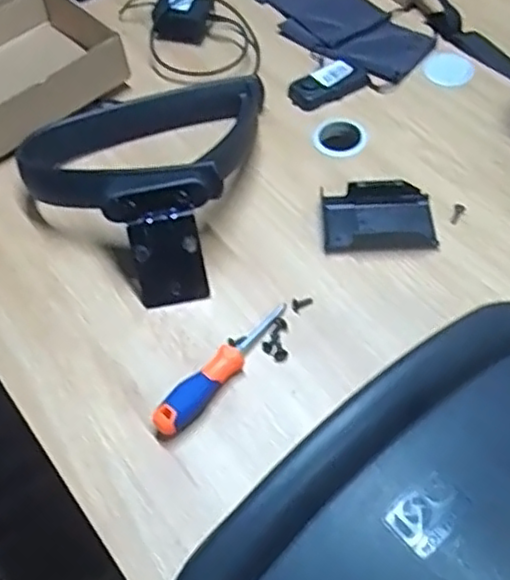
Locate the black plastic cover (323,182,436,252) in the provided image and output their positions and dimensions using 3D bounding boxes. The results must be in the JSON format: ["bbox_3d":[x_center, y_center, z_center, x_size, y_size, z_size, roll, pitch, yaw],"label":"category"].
[{"bbox_3d":[0.141,-0.086,0.749,0.126,0.032,0.081,-1,55,2],"label":"black plastic cover"}]

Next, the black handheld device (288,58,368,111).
[{"bbox_3d":[0.098,-0.279,0.879,0.107,0.022,0.046,-27,58,-14],"label":"black handheld device"}]

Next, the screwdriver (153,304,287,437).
[{"bbox_3d":[-0.028,0.074,0.648,0.027,0.028,0.179,36,65,24],"label":"screwdriver"}]

